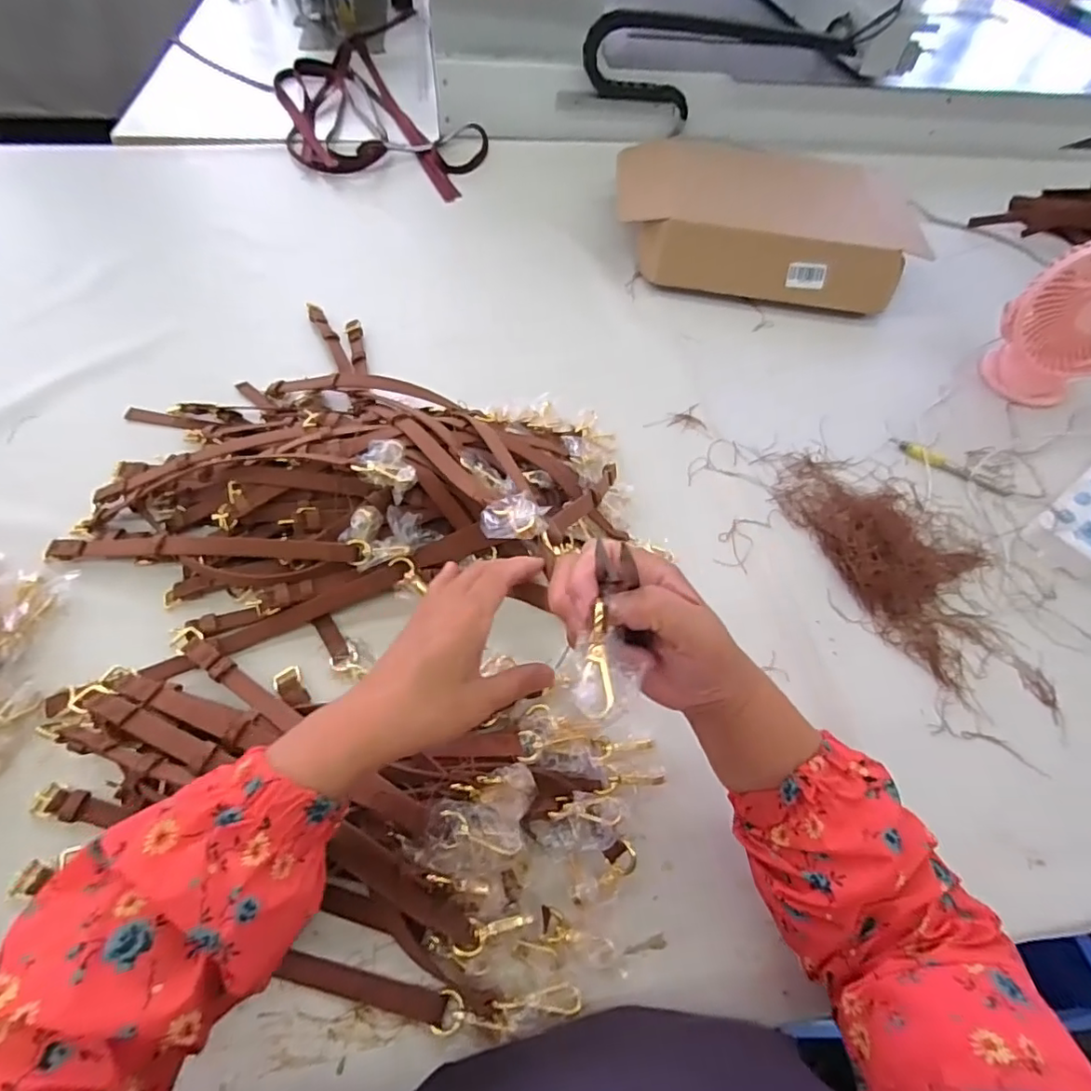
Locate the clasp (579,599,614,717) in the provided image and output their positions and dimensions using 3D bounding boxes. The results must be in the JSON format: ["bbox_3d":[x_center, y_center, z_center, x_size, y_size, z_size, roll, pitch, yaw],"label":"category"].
[{"bbox_3d":[0.025,0.054,0.268,0.016,0.009,0.055,4,72,-1],"label":"clasp"}]

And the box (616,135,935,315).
[{"bbox_3d":[0.299,-0.446,0.798,0.421,0.104,0.198,10,57,3],"label":"box"}]

